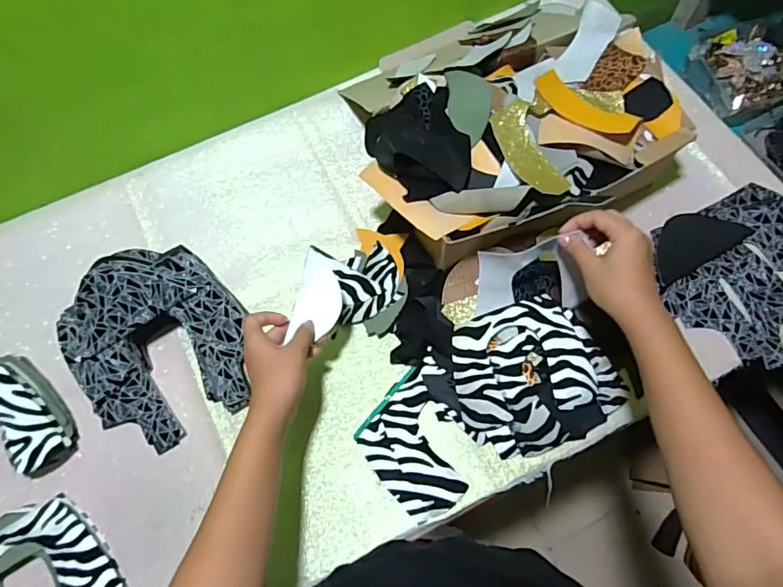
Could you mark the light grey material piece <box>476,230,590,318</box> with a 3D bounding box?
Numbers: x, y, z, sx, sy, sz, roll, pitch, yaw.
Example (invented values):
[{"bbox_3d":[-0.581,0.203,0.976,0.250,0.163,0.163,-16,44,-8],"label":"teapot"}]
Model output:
[{"bbox_3d":[0.153,-0.019,0.542,0.111,0.097,0.051,-1,67,1],"label":"light grey material piece"}]

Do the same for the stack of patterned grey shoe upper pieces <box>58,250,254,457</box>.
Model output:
[{"bbox_3d":[-0.263,0.059,0.566,0.201,0.099,0.194,36,73,16],"label":"stack of patterned grey shoe upper pieces"}]

